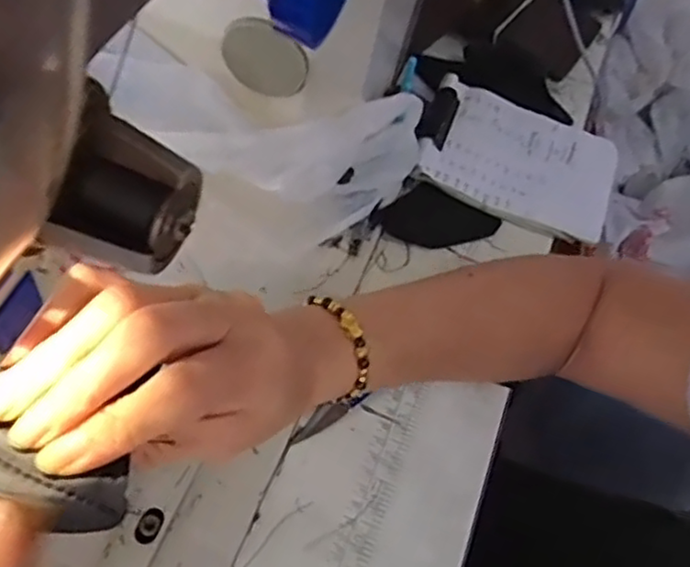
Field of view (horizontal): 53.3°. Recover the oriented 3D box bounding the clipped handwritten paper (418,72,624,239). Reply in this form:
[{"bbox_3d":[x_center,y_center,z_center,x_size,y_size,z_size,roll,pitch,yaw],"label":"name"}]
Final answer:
[{"bbox_3d":[0.130,-0.096,0.523,0.147,0.027,0.103,20,59,8],"label":"clipped handwritten paper"}]

